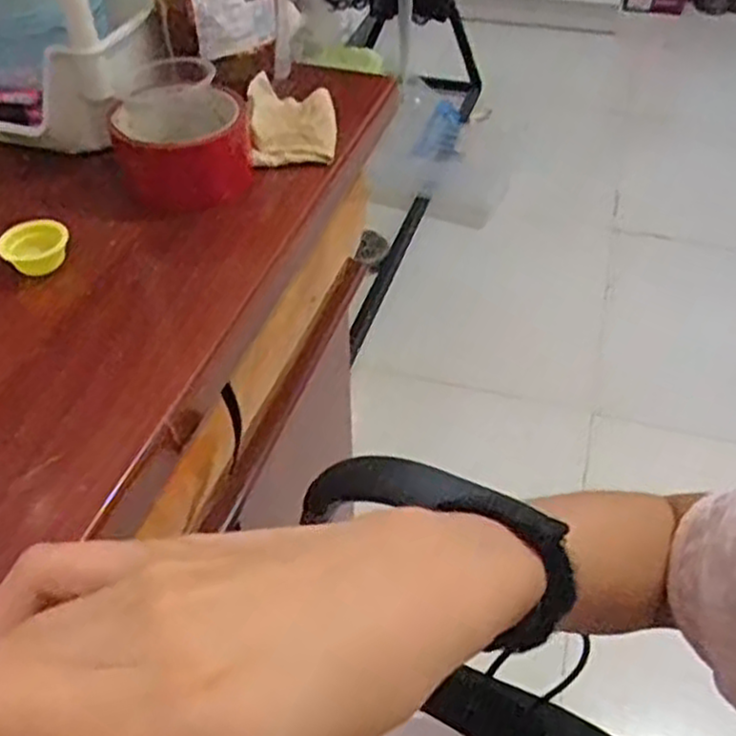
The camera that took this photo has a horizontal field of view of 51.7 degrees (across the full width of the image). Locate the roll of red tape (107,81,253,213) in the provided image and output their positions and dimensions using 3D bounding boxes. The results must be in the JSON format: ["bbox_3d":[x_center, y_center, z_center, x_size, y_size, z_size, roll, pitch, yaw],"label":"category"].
[{"bbox_3d":[-0.120,-0.144,0.496,0.085,0.048,0.094,-8,45,-9],"label":"roll of red tape"}]

